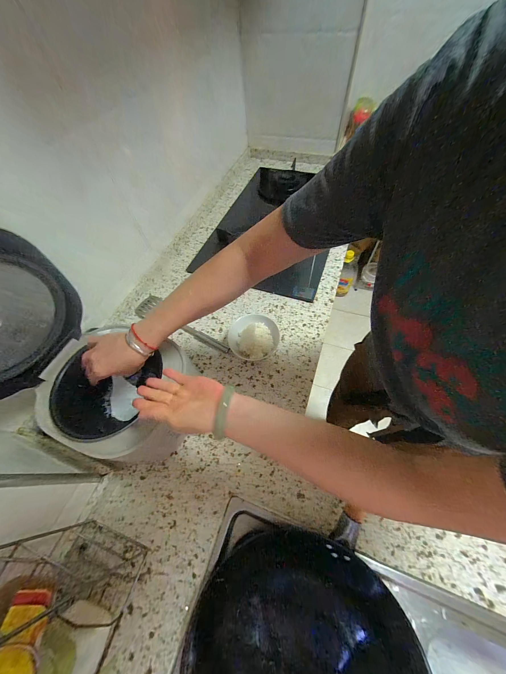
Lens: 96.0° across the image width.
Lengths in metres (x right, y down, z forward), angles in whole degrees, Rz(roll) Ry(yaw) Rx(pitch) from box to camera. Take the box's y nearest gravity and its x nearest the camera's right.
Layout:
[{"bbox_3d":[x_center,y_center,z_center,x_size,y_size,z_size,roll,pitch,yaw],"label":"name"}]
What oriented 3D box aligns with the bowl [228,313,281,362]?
[{"bbox_3d":[0.005,0.005,0.605,0.122,0.062,0.129,-2,59,3],"label":"bowl"}]

